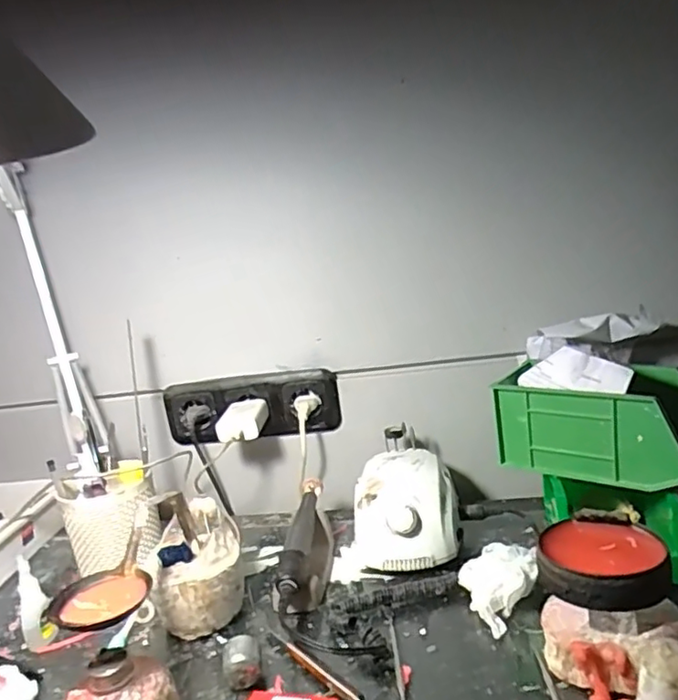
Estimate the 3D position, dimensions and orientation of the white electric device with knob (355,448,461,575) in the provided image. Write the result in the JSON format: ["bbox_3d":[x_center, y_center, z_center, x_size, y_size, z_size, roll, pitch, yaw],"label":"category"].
[{"bbox_3d":[0.069,0.164,0.649,0.112,0.068,0.132,-6,13,10],"label":"white electric device with knob"}]

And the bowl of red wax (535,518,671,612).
[{"bbox_3d":[0.161,0.129,0.368,0.071,0.018,0.068,-8,13,2],"label":"bowl of red wax"}]

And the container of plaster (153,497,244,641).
[{"bbox_3d":[-0.133,0.203,0.569,0.076,0.097,0.079,-11,13,-11],"label":"container of plaster"}]

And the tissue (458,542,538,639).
[{"bbox_3d":[0.141,0.210,0.542,0.054,0.035,0.085,5,18,44],"label":"tissue"}]

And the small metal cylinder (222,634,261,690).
[{"bbox_3d":[-0.078,0.252,0.485,0.029,0.029,0.026,-11,13,-11],"label":"small metal cylinder"}]

